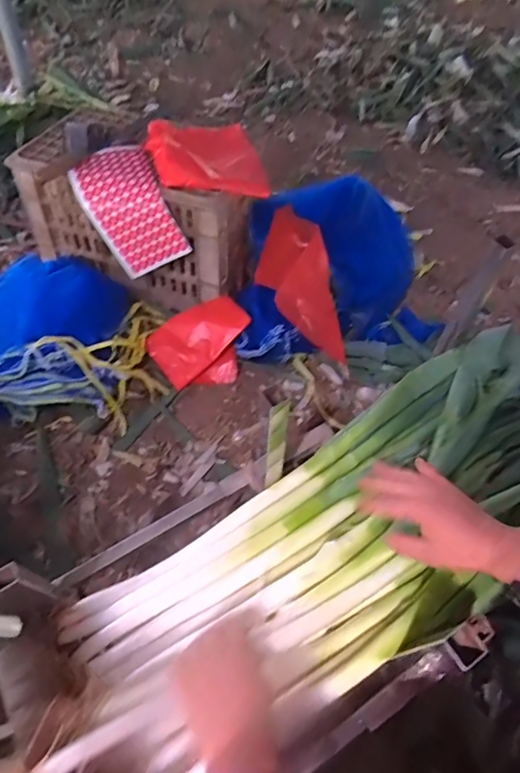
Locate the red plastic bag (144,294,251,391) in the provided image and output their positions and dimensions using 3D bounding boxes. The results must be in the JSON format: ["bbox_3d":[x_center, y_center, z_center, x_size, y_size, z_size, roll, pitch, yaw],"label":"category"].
[{"bbox_3d":[-0.129,-0.092,1.054,0.212,0.097,0.165,-24,57,-22],"label":"red plastic bag"}]

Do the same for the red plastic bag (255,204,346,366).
[{"bbox_3d":[0.091,-0.238,1.070,0.160,0.047,0.383,-11,73,-14],"label":"red plastic bag"}]

